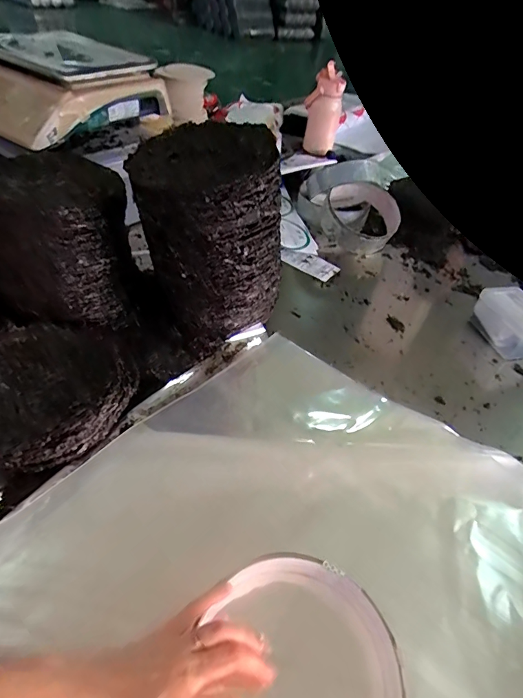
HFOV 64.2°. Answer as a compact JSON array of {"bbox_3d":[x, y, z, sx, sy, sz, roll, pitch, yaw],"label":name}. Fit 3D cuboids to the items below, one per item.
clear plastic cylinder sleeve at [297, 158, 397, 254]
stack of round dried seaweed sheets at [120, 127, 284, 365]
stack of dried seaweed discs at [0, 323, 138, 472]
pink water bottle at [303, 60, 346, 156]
[{"bbox_3d":[0.212,-0.347,0.968,0.177,0.155,0.231,-12,48,-21],"label":"clear plastic cylinder sleeve"},{"bbox_3d":[-0.078,-0.164,0.639,0.206,0.282,0.200,-10,48,-19],"label":"stack of round dried seaweed sheets"},{"bbox_3d":[-0.276,0.057,0.540,0.212,0.058,0.205,-18,51,-25],"label":"stack of dried seaweed discs"},{"bbox_3d":[0.187,-0.740,1.302,0.086,0.218,0.086,5,45,-5],"label":"pink water bottle"}]

